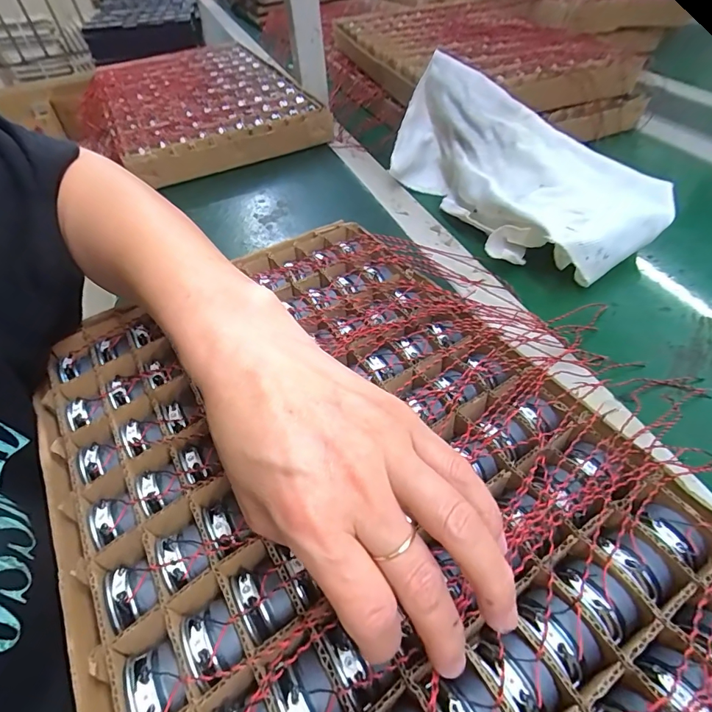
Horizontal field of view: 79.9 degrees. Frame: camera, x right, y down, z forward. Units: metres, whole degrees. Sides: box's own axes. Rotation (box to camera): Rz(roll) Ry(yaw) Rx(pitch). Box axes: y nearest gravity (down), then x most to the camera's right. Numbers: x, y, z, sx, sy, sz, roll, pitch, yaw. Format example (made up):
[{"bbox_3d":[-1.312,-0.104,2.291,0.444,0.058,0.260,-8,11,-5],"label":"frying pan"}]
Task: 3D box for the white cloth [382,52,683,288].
[{"bbox_3d":[0.163,-0.195,0.431,0.169,0.107,0.277,-25,51,-16],"label":"white cloth"}]

